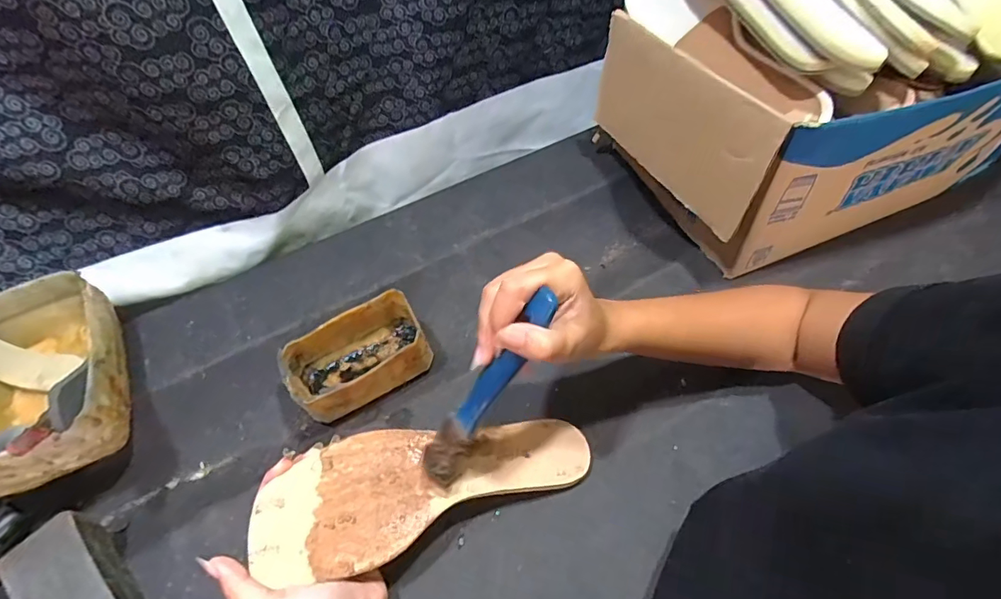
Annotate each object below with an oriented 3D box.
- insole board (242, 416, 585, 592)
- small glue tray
[{"bbox_3d":[-0.051,0.127,0.355,0.238,0.006,0.084,-13,62,-23],"label":"insole board"},{"bbox_3d":[-0.132,0.057,0.458,0.128,0.056,0.087,-25,57,-14],"label":"small glue tray"}]

